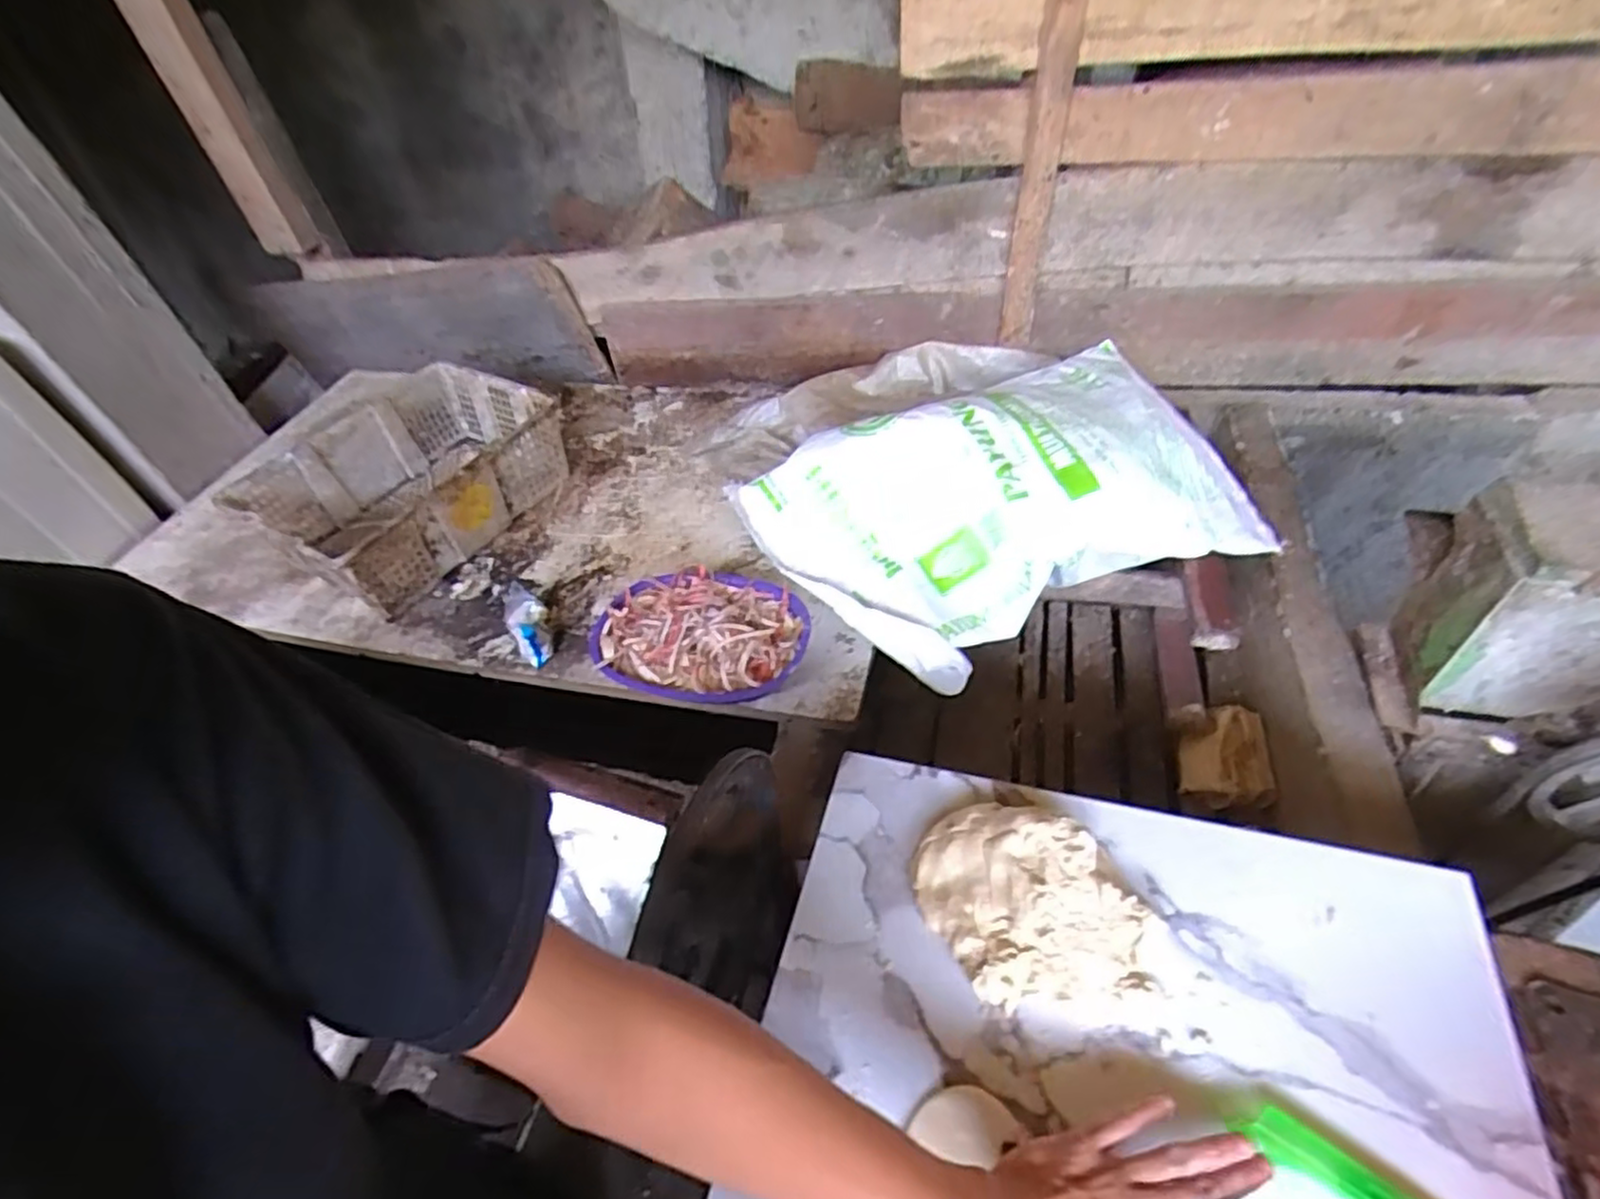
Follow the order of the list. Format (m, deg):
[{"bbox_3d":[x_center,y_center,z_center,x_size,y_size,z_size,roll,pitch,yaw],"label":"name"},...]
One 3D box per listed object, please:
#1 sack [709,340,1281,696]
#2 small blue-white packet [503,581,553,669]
[{"bbox_3d":[0.280,-0.184,1.088,0.670,0.166,0.509,-23,49,-14],"label":"sack"},{"bbox_3d":[-0.414,0.030,1.122,0.060,0.050,0.169,-28,51,-18],"label":"small blue-white packet"}]

